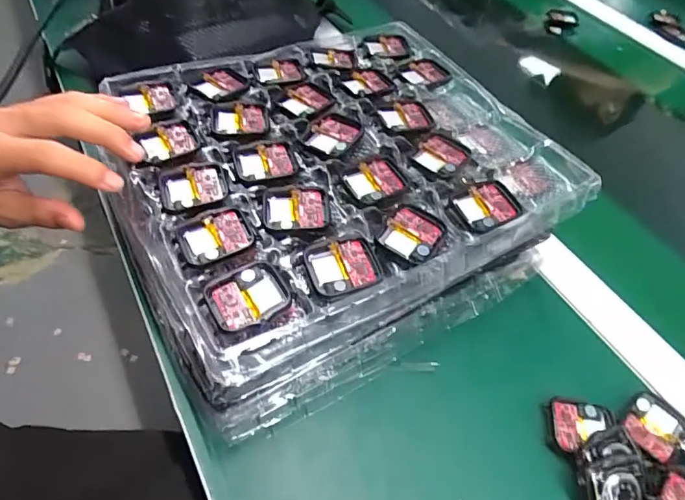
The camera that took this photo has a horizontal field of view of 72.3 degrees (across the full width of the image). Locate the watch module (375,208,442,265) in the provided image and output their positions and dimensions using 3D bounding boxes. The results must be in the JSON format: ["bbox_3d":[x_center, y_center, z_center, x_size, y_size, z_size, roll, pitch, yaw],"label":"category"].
[{"bbox_3d":[0.043,-0.010,0.298,0.034,0.004,0.038,32,55,18],"label":"watch module"}]

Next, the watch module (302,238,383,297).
[{"bbox_3d":[0.001,0.012,0.280,0.042,0.010,0.037,-14,55,-17],"label":"watch module"}]

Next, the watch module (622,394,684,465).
[{"bbox_3d":[0.209,0.118,0.311,0.037,0.004,0.043,38,57,22],"label":"watch module"}]

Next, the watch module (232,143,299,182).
[{"bbox_3d":[-0.053,-0.061,0.328,0.041,0.008,0.035,-13,54,-15],"label":"watch module"}]

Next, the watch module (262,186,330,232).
[{"bbox_3d":[-0.030,-0.026,0.302,0.042,0.006,0.038,-1,52,-7],"label":"watch module"}]

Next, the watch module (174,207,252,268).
[{"bbox_3d":[-0.078,-0.008,0.288,0.042,0.009,0.034,-17,56,-18],"label":"watch module"}]

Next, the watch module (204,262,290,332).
[{"bbox_3d":[-0.052,0.026,0.263,0.042,0.005,0.036,-23,58,-22],"label":"watch module"}]

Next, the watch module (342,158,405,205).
[{"bbox_3d":[0.023,-0.047,0.323,0.038,0.007,0.032,-22,57,-22],"label":"watch module"}]

